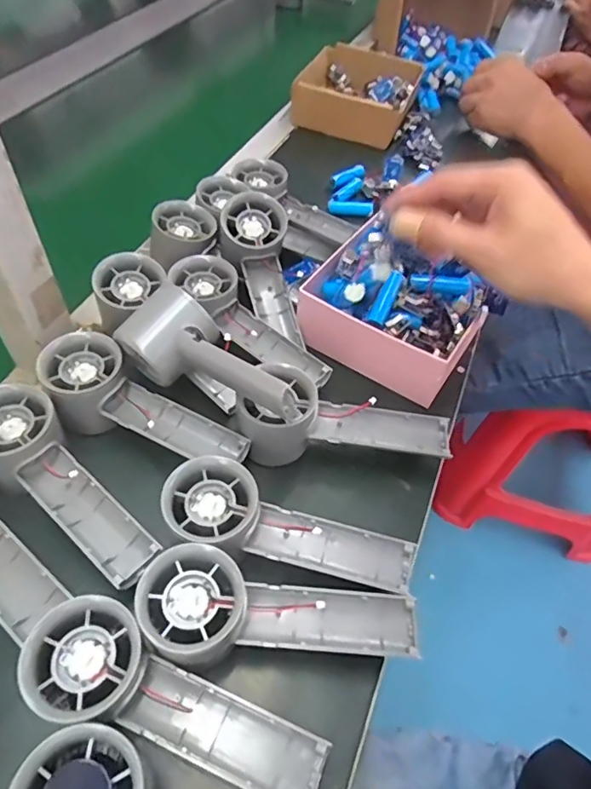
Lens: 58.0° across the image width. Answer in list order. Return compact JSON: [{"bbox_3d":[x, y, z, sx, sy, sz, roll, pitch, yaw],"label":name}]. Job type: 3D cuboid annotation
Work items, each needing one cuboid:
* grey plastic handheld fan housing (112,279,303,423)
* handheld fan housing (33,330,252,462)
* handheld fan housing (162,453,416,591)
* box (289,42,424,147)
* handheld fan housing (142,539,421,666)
[{"bbox_3d":[-0.056,-0.016,0.376,0.142,0.068,0.056,29,55,18],"label":"grey plastic handheld fan housing"},{"bbox_3d":[-0.113,0.017,0.399,0.157,0.049,0.057,28,54,1],"label":"handheld fan housing"},{"bbox_3d":[-0.006,0.089,0.337,0.157,0.030,0.053,22,52,-5],"label":"handheld fan housing"},{"bbox_3d":[0.089,-0.426,0.750,0.146,0.054,0.158,19,52,8],"label":"box"},{"bbox_3d":[-0.009,0.128,0.306,0.157,0.031,0.058,13,50,-12],"label":"handheld fan housing"}]

